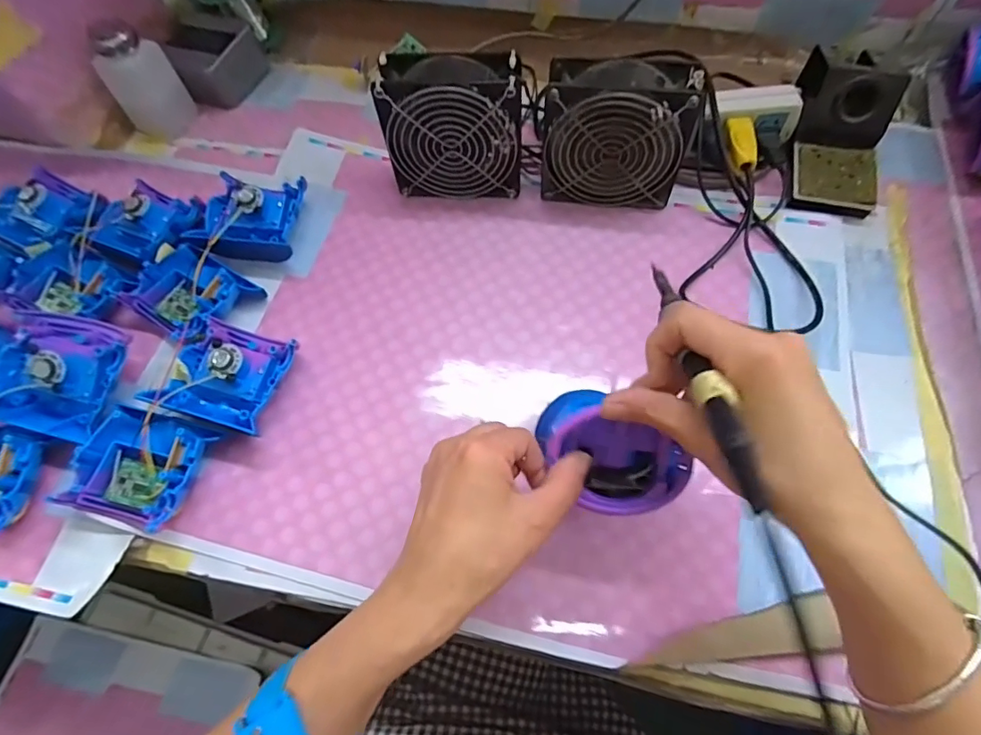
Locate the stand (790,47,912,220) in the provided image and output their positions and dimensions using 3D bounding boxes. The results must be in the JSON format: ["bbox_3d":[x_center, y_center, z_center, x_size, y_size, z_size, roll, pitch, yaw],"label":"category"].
[{"bbox_3d":[0.321,-0.221,0.458,0.077,0.071,0.142,12,66,9],"label":"stand"}]

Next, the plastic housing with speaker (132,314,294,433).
[{"bbox_3d":[-0.205,0.006,0.389,0.081,0.032,0.081,17,67,11],"label":"plastic housing with speaker"}]

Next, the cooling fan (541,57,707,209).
[{"bbox_3d":[0.108,-0.204,0.436,0.116,0.121,0.050,7,65,7],"label":"cooling fan"}]

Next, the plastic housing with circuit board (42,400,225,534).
[{"bbox_3d":[-0.251,0.072,0.363,0.082,0.041,0.076,12,66,9],"label":"plastic housing with circuit board"}]

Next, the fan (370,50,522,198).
[{"bbox_3d":[-0.030,-0.213,0.448,0.122,0.117,0.051,2,65,4],"label":"fan"}]

